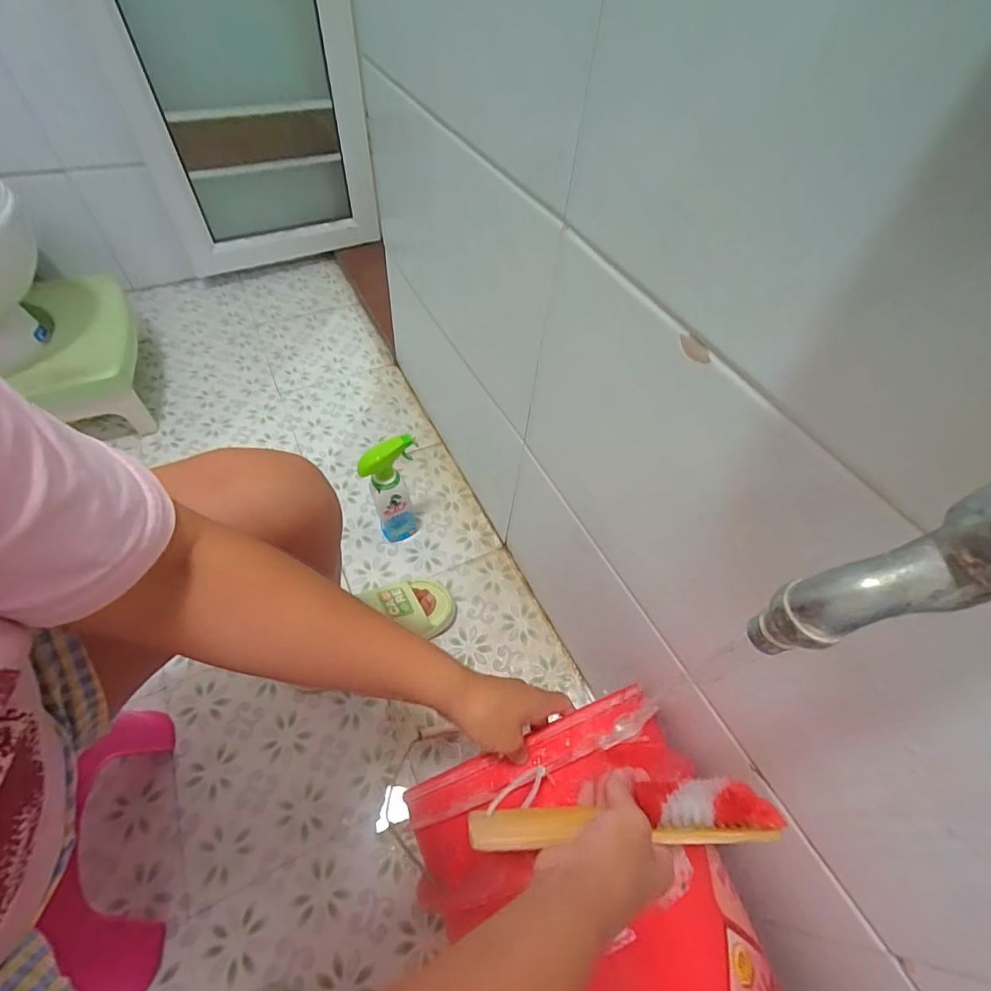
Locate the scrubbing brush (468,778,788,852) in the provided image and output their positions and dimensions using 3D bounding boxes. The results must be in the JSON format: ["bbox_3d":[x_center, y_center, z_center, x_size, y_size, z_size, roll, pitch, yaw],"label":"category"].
[{"bbox_3d":[0.086,0.221,0.319,0.204,0.035,0.037,-3,54,-2],"label":"scrubbing brush"}]

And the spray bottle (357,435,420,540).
[{"bbox_3d":[-0.179,-0.001,0.821,0.097,0.241,0.053,-12,56,-14],"label":"spray bottle"}]

